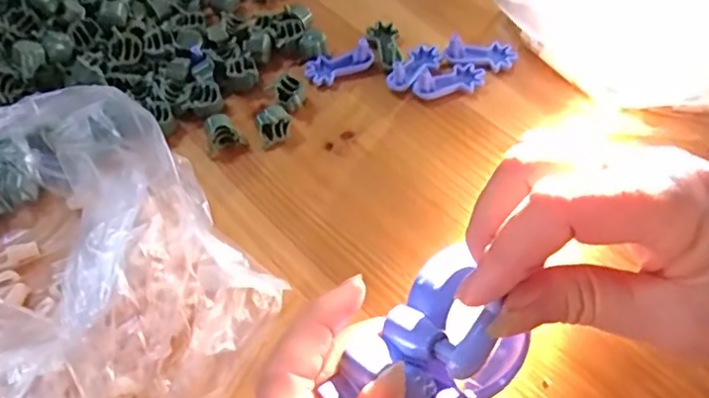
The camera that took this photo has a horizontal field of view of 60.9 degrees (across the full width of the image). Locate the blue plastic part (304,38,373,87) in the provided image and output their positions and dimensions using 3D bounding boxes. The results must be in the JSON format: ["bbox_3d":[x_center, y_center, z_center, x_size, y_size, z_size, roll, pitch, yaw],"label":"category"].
[{"bbox_3d":[-0.010,-0.080,0.346,0.039,0.013,0.018,-25,58,-12],"label":"blue plastic part"}]

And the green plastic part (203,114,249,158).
[{"bbox_3d":[-0.070,-0.034,0.320,0.020,0.016,0.014,-22,58,-11],"label":"green plastic part"}]

